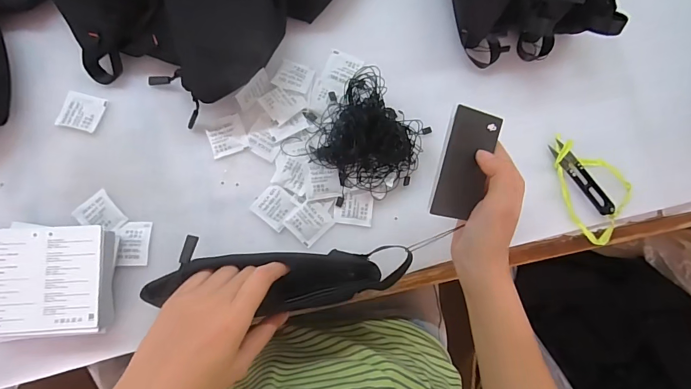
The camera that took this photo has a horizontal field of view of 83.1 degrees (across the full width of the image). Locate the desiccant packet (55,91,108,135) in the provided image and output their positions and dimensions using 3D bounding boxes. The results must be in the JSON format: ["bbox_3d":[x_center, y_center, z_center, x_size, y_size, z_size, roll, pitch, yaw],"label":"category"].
[{"bbox_3d":[-0.268,-0.084,0.395,0.039,0.004,0.038,14,80,-5],"label":"desiccant packet"}]

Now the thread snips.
[{"bbox_3d":[0.276,-0.019,0.454,0.025,0.015,0.101,-37,88,-11],"label":"thread snips"}]

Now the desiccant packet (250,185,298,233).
[{"bbox_3d":[-0.073,0.013,0.410,0.038,0.004,0.038,39,79,-1],"label":"desiccant packet"}]

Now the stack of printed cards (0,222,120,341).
[{"bbox_3d":[-0.267,0.080,0.358,0.107,0.038,0.099,2,82,-7],"label":"stack of printed cards"}]

